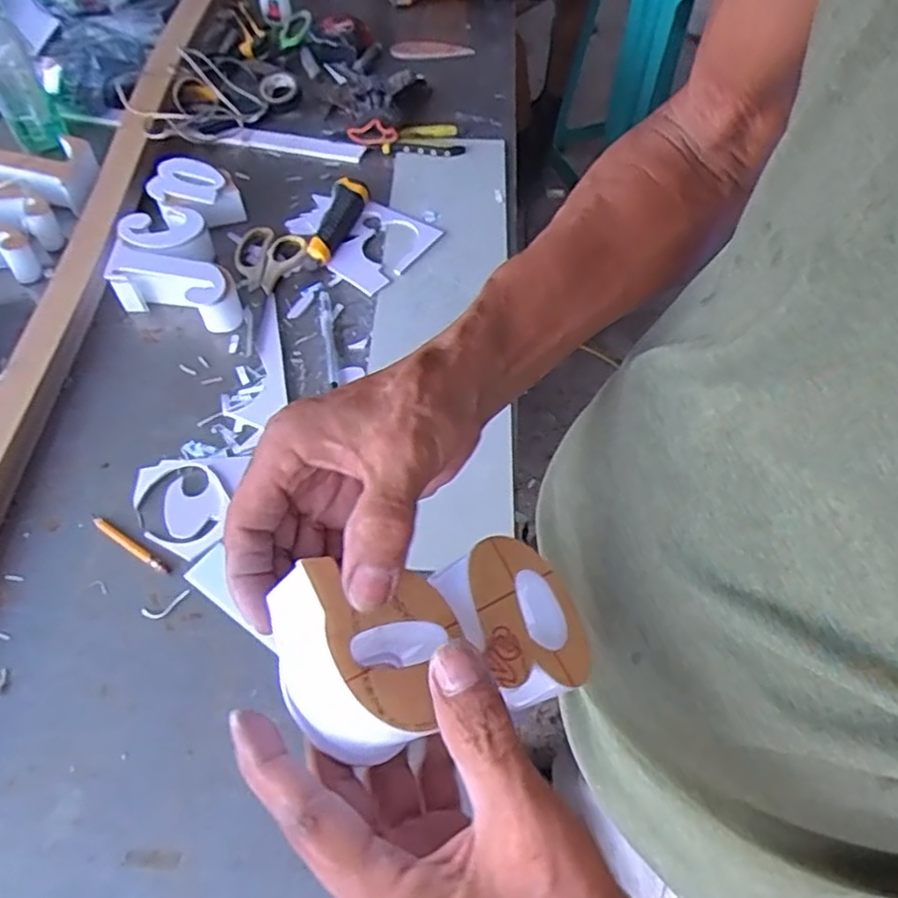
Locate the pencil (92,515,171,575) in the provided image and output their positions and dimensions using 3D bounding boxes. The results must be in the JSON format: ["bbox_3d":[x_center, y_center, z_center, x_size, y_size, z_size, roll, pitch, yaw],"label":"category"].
[{"bbox_3d":[-0.265,0.079,0.561,0.088,0.005,0.008,29,61,18],"label":"pencil"}]

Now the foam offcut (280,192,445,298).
[{"bbox_3d":[-0.106,-0.246,0.779,0.158,0.013,0.122,33,62,18],"label":"foam offcut"}]

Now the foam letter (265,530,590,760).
[{"bbox_3d":[-0.002,0.079,0.280,0.124,0.053,0.068,-5,54,-27],"label":"foam letter"}]

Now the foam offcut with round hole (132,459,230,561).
[{"bbox_3d":[-0.229,0.047,0.580,0.072,0.011,0.097,-34,62,-20],"label":"foam offcut with round hole"}]

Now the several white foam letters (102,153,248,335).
[{"bbox_3d":[-0.293,-0.226,0.742,0.127,0.049,0.242,-7,56,-4],"label":"several white foam letters"}]

